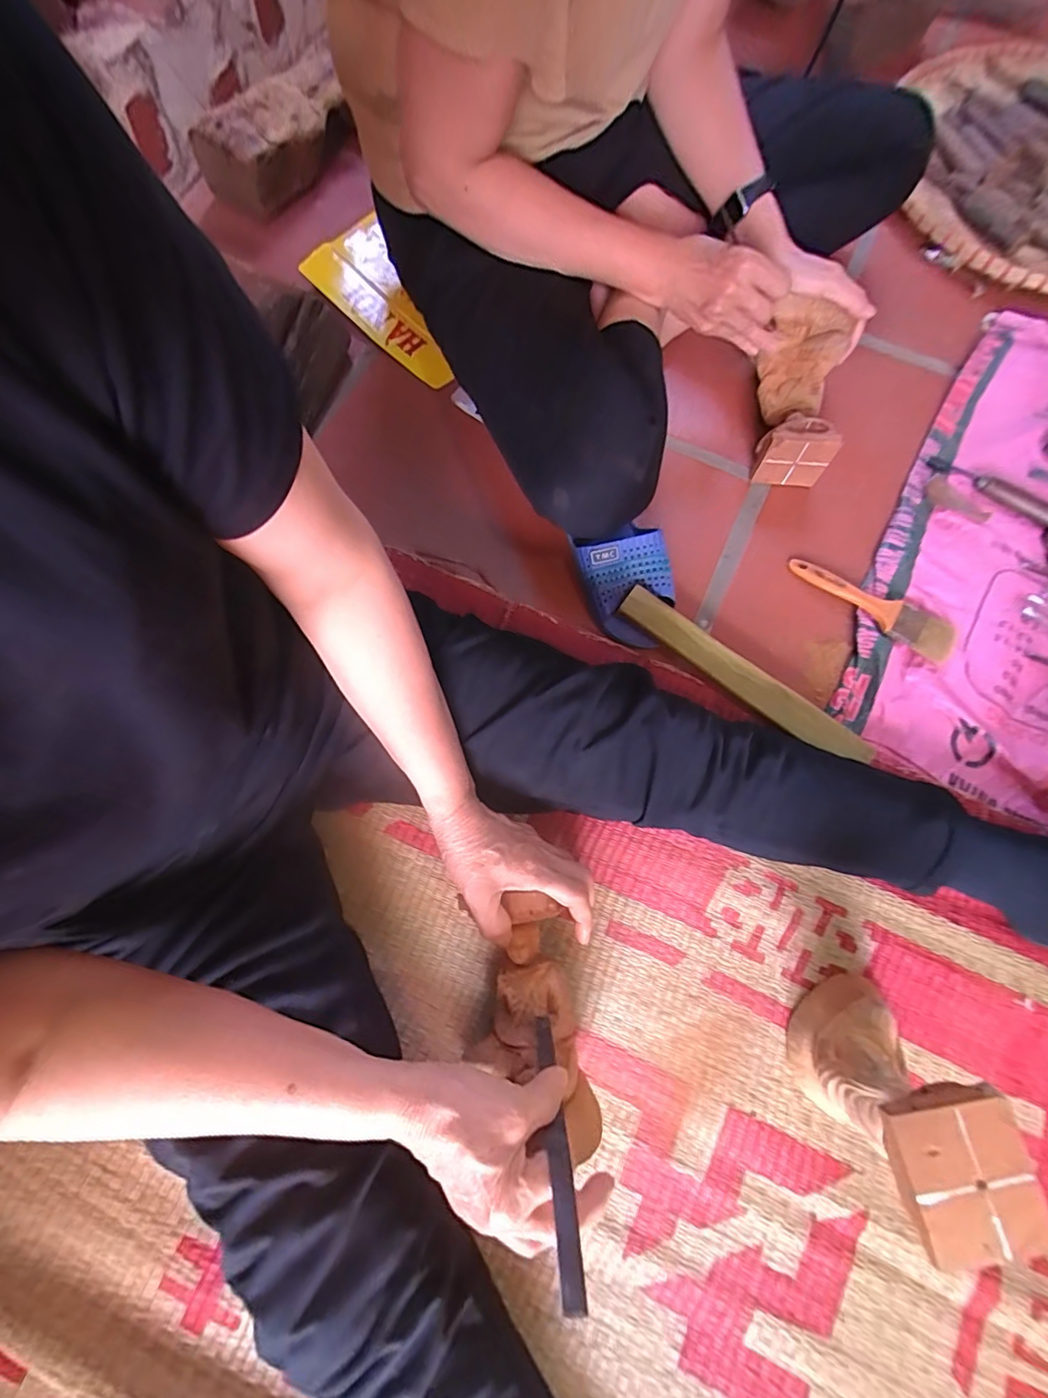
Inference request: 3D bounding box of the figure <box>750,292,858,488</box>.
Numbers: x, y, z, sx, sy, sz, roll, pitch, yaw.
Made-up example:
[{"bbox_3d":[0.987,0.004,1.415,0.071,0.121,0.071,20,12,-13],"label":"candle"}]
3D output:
[{"bbox_3d":[0.315,-0.347,0.576,0.087,0.066,0.183,4,91,2],"label":"figure"}]

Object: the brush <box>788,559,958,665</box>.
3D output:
[{"bbox_3d":[0.378,-0.105,0.552,0.180,0.010,0.050,36,78,10],"label":"brush"}]

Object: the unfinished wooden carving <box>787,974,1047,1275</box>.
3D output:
[{"bbox_3d":[0.265,0.287,0.374,0.092,0.176,0.100,-12,74,-2],"label":"unfinished wooden carving"}]

